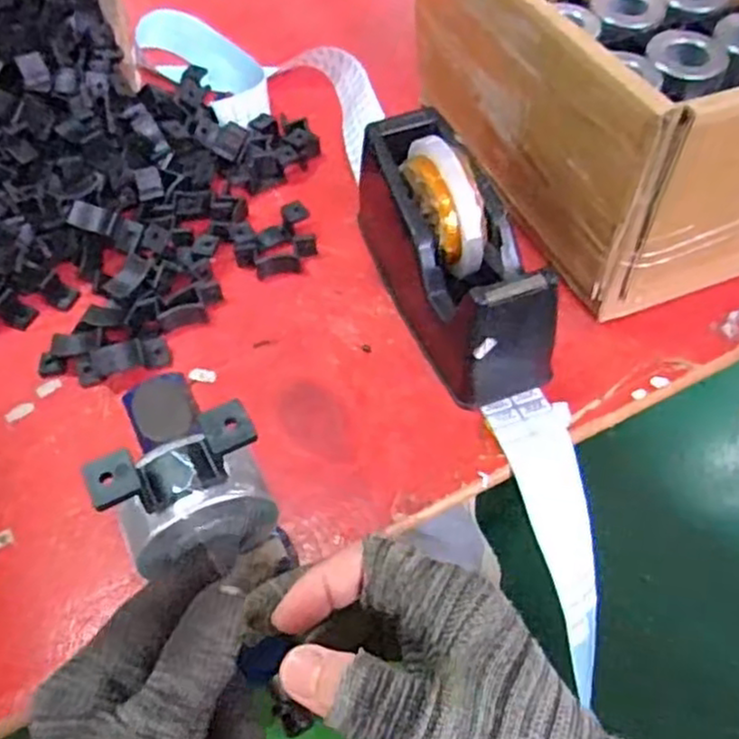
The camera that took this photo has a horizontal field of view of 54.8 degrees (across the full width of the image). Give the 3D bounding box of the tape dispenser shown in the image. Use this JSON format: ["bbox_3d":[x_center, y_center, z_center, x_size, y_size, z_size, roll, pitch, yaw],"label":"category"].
[{"bbox_3d":[0.055,-0.085,0.497,0.075,0.111,0.206,-21,57,-12],"label":"tape dispenser"}]

